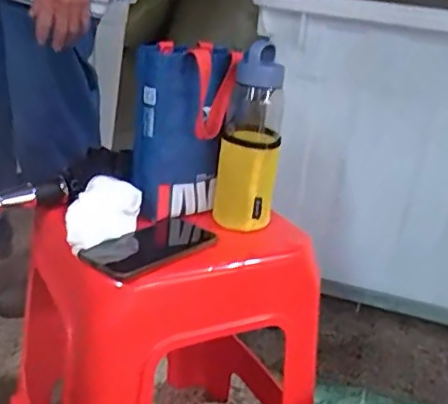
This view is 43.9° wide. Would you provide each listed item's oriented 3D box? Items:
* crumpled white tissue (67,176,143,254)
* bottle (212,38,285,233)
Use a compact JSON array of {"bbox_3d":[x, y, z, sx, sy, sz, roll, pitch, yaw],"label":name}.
[{"bbox_3d":[-0.138,0.013,0.639,0.080,0.050,0.095,3,22,-7],"label":"crumpled white tissue"},{"bbox_3d":[0.032,-0.077,0.690,0.073,0.220,0.064,6,22,1],"label":"bottle"}]

